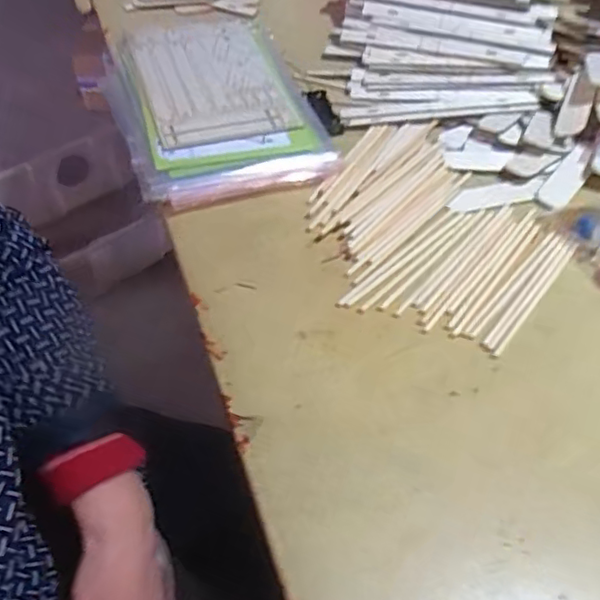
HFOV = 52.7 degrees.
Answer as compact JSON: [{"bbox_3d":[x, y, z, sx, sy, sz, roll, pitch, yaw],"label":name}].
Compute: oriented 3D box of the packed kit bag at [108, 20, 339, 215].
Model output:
[{"bbox_3d":[-0.091,-0.203,0.603,0.177,0.034,0.283,-14,53,-13],"label":"packed kit bag"}]

